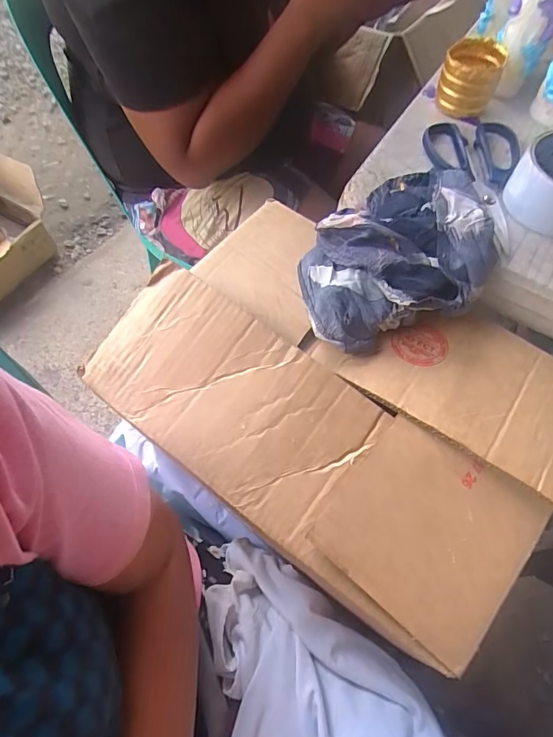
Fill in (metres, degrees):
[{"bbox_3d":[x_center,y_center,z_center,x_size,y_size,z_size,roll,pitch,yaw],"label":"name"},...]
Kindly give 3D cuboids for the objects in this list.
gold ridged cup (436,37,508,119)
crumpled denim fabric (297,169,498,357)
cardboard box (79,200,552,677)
[{"bbox_3d":[0.200,-0.300,0.453,0.055,0.053,0.057,1,61,-1],"label":"gold ridged cup"},{"bbox_3d":[0.101,-0.099,0.379,0.155,0.073,0.141,-9,62,-6],"label":"crumpled denim fabric"},{"bbox_3d":[0.051,0.013,0.368,0.370,0.042,0.261,36,64,15],"label":"cardboard box"}]

